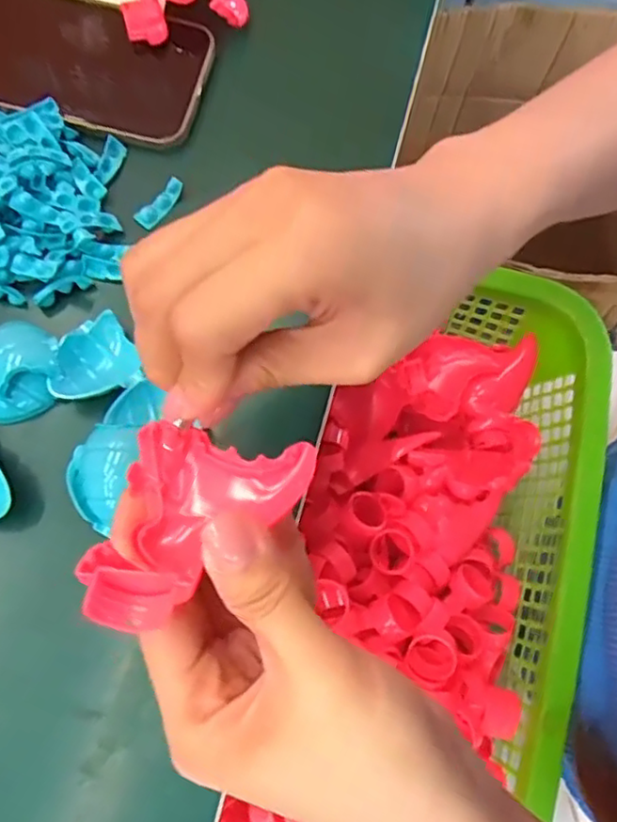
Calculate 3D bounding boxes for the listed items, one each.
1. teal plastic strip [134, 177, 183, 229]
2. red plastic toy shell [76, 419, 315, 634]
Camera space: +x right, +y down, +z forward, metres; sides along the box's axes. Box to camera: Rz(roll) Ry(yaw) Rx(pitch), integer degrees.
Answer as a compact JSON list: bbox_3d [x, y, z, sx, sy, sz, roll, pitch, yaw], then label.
[{"bbox_3d":[-0.076,-0.107,0.324,0.029,0.004,0.010,-47,112,-3],"label":"teal plastic strip"},{"bbox_3d":[-0.031,0.034,0.190,0.056,0.035,0.060,9,75,1],"label":"red plastic toy shell"}]

